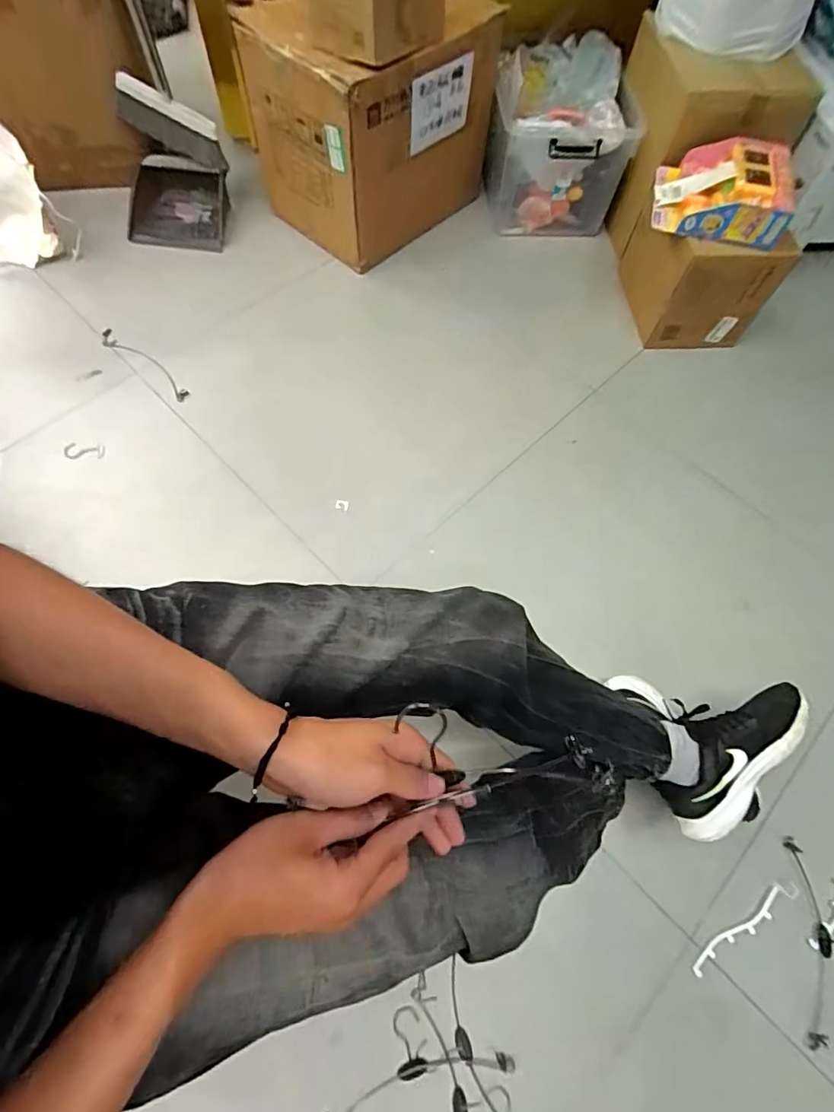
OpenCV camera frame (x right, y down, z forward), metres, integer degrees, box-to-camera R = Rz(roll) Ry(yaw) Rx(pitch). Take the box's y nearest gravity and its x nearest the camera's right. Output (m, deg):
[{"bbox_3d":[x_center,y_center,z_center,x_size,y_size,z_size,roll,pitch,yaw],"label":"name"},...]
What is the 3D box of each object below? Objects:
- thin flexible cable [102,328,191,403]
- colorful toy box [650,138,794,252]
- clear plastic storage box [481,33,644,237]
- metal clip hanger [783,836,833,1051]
[{"bbox_3d":[-0.650,-0.461,1.226,0.303,0.013,0.051,36,69,14],"label":"thin flexible cable"},{"bbox_3d":[0.677,-0.819,1.138,0.266,0.093,0.269,18,66,5],"label":"colorful toy box"},{"bbox_3d":[0.373,-1.144,1.413,0.363,0.336,0.359,5,65,0],"label":"clear plastic storage box"},{"bbox_3d":[0.649,0.605,0.803,0.113,0.018,0.272,8,65,2],"label":"metal clip hanger"}]

